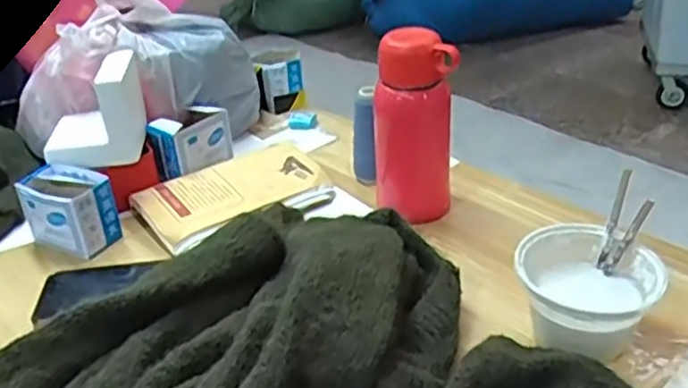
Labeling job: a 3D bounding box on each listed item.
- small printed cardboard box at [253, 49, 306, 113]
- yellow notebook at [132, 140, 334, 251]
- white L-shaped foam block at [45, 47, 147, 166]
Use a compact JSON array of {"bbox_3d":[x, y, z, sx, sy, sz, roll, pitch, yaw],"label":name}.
[{"bbox_3d":[-0.095,-0.164,1.045,0.071,0.074,0.073,-5,31,-4],"label":"small printed cardboard box"},{"bbox_3d":[-0.123,-0.005,0.798,0.209,0.026,0.114,-17,33,-20],"label":"yellow notebook"},{"bbox_3d":[-0.287,-0.095,0.798,0.100,0.099,0.100,-5,31,-4],"label":"white L-shaped foam block"}]

